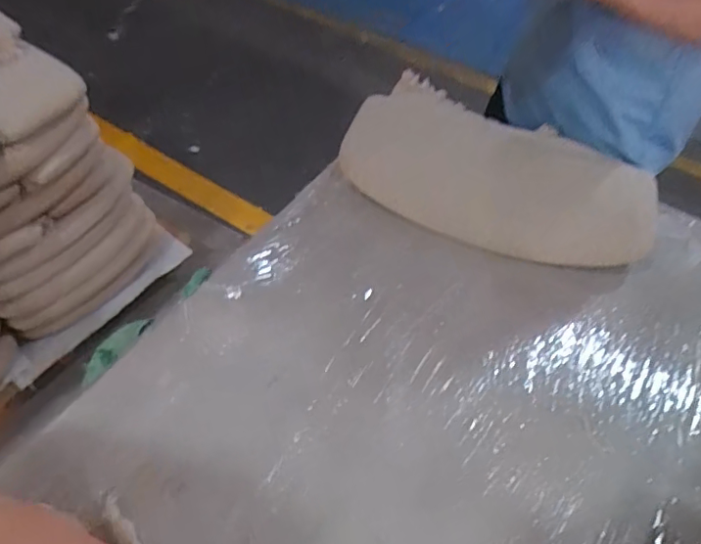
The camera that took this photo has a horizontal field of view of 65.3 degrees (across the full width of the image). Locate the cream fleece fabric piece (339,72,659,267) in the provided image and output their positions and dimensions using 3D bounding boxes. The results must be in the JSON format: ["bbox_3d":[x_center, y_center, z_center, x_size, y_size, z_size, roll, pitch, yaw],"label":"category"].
[{"bbox_3d":[0.215,-0.139,0.800,0.511,0.082,0.220,25,53,15],"label":"cream fleece fabric piece"}]

